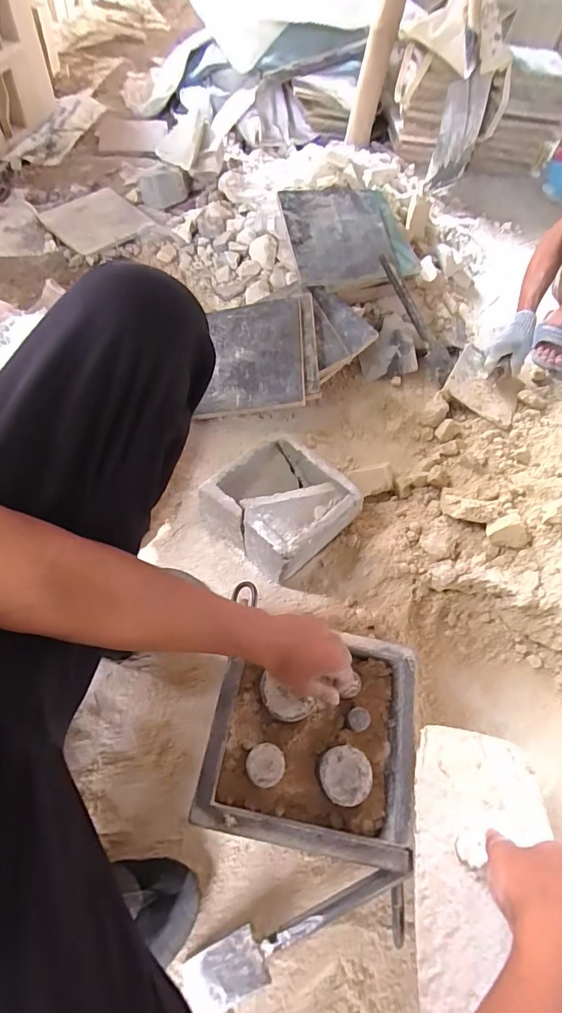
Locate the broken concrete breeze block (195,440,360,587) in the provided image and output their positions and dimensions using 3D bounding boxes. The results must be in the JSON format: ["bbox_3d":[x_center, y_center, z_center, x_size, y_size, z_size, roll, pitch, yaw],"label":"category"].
[{"bbox_3d":[0.000,0.001,0.776,0.209,0.113,0.201,41,64,14],"label":"broken concrete breeze block"}]

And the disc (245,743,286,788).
[{"bbox_3d":[-0.018,0.308,0.520,0.043,0.035,0.043,3,61,-6],"label":"disc"}]

